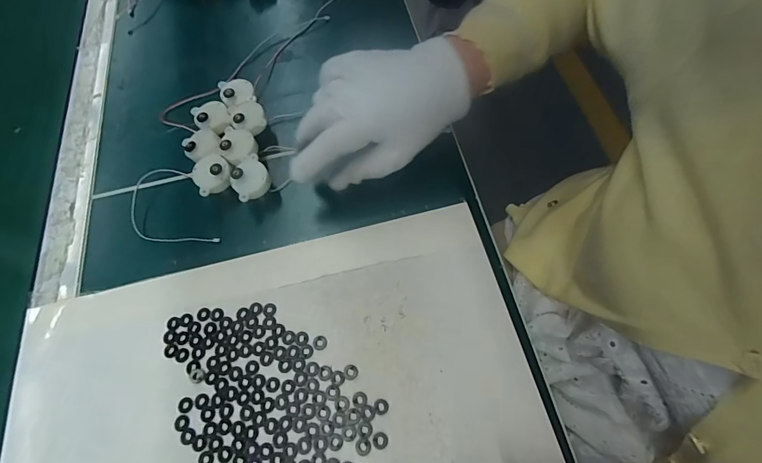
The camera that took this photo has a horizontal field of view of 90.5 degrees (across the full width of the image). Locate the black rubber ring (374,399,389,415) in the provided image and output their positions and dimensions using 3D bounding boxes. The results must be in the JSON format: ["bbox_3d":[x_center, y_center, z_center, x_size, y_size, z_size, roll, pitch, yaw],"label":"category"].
[{"bbox_3d":[0.000,0.123,0.263,0.010,0.004,0.010,-1,66,2],"label":"black rubber ring"}]

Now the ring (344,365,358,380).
[{"bbox_3d":[-0.022,0.102,0.274,0.010,0.004,0.010,-1,66,2],"label":"ring"}]

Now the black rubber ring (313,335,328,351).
[{"bbox_3d":[-0.046,0.084,0.285,0.011,0.004,0.011,-1,66,2],"label":"black rubber ring"}]

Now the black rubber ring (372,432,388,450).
[{"bbox_3d":[-0.001,0.141,0.255,0.010,0.004,0.010,-1,66,2],"label":"black rubber ring"}]

